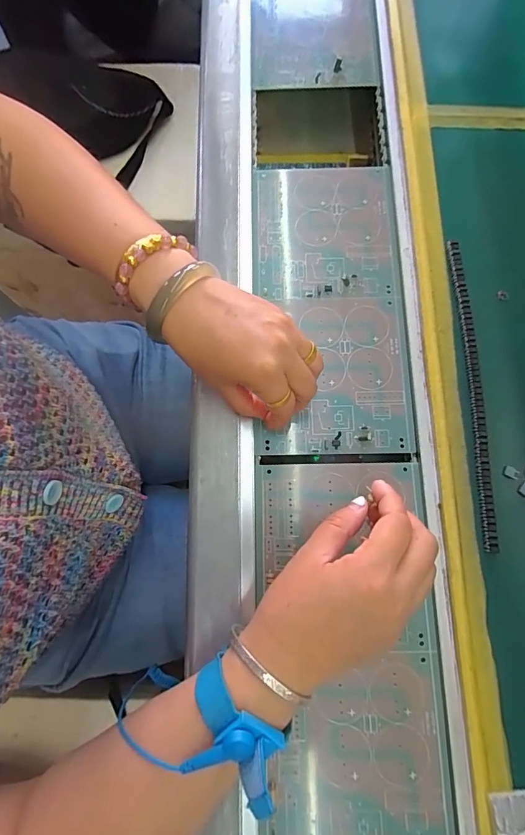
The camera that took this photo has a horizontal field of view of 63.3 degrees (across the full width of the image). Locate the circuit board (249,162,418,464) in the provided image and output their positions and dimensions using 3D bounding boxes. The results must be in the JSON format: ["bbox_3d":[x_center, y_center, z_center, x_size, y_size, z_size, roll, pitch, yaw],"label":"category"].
[{"bbox_3d":[0.054,-0.096,0.354,0.119,0.005,0.254,-1,77,2],"label":"circuit board"}]

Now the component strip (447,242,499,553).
[{"bbox_3d":[0.157,-0.023,0.317,0.013,0.011,0.231,-1,77,1],"label":"component strip"}]

